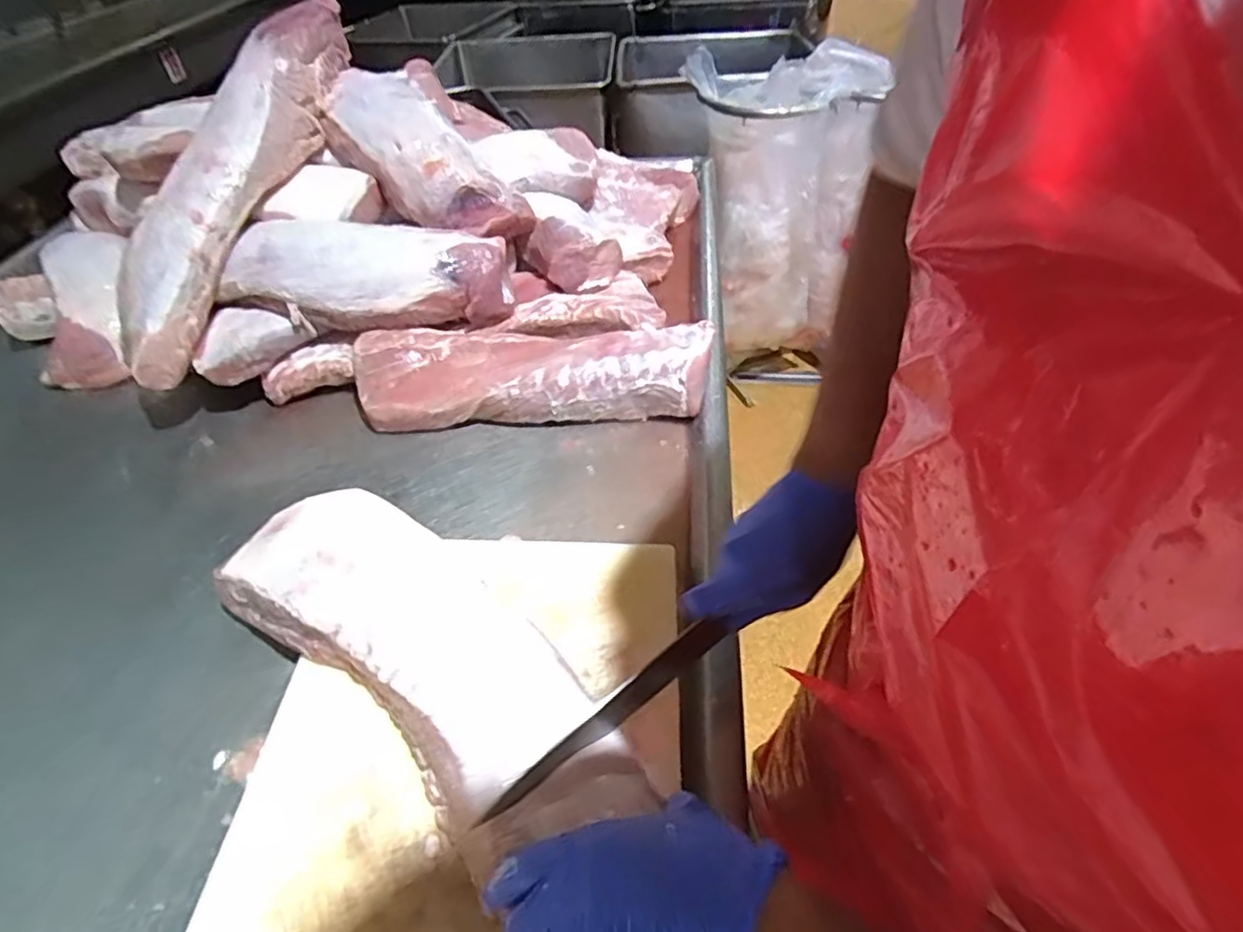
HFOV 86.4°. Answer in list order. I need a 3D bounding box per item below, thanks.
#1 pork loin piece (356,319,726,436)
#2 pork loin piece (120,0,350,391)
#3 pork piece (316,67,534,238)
[{"bbox_3d":[-0.102,-0.111,0.774,0.401,0.076,0.131,-2,45,2],"label":"pork loin piece"},{"bbox_3d":[-0.466,-0.336,0.771,0.122,0.078,0.503,12,74,15],"label":"pork loin piece"},{"bbox_3d":[-0.246,-0.385,0.831,0.291,0.078,0.116,40,54,0],"label":"pork piece"}]

